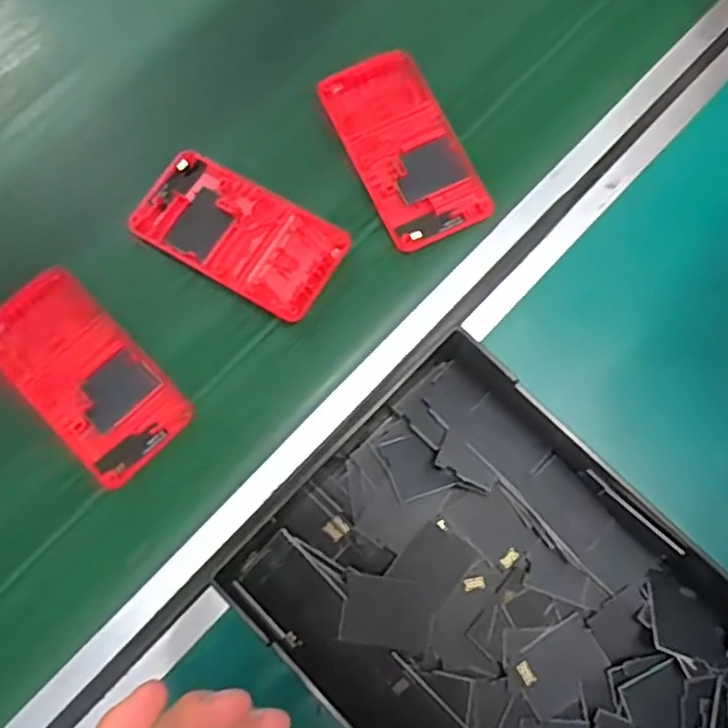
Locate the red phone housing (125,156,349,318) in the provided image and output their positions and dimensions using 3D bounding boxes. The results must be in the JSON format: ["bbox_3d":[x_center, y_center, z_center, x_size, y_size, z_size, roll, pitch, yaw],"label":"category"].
[{"bbox_3d":[-0.074,-0.076,0.379,0.122,0.009,0.061,29,77,9],"label":"red phone housing"}]

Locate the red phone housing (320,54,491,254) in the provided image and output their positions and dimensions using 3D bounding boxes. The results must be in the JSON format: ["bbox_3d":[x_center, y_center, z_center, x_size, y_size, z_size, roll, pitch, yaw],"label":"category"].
[{"bbox_3d":[0.024,-0.128,0.390,0.061,0.015,0.119,-25,75,-5],"label":"red phone housing"}]

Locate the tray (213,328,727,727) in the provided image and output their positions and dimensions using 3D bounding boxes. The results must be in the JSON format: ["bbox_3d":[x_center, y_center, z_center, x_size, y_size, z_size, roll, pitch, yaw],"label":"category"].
[{"bbox_3d":[0.086,0.132,0.305,0.273,0.045,0.172,42,80,12],"label":"tray"}]

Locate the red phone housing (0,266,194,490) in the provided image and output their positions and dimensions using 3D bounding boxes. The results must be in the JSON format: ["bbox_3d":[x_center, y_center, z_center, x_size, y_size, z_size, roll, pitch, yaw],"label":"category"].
[{"bbox_3d":[-0.155,0.004,0.359,0.061,0.012,0.123,-42,79,-14],"label":"red phone housing"}]

